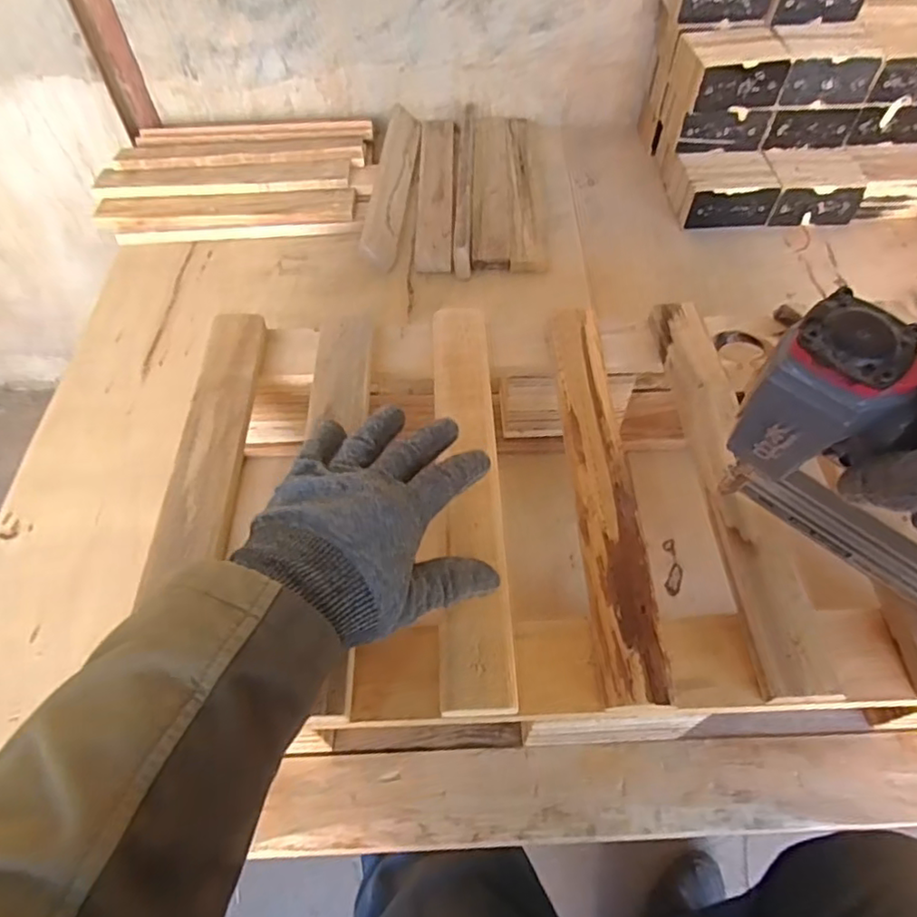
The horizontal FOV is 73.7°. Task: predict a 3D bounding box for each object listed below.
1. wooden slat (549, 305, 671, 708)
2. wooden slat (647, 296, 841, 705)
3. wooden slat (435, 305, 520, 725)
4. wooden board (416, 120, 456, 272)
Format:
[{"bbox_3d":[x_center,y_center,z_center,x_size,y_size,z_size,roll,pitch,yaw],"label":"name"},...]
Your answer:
[{"bbox_3d":[0.109,0.009,0.472,0.046,0.016,0.342,-1,54,-1],"label":"wooden slat"},{"bbox_3d":[0.207,0.006,0.474,0.054,0.022,0.341,-4,54,-3],"label":"wooden slat"},{"bbox_3d":[0.007,0.009,0.466,0.046,0.021,0.347,-2,54,-1],"label":"wooden slat"},{"bbox_3d":[-0.031,-0.393,0.890,0.050,0.021,0.351,-1,54,0],"label":"wooden board"}]

